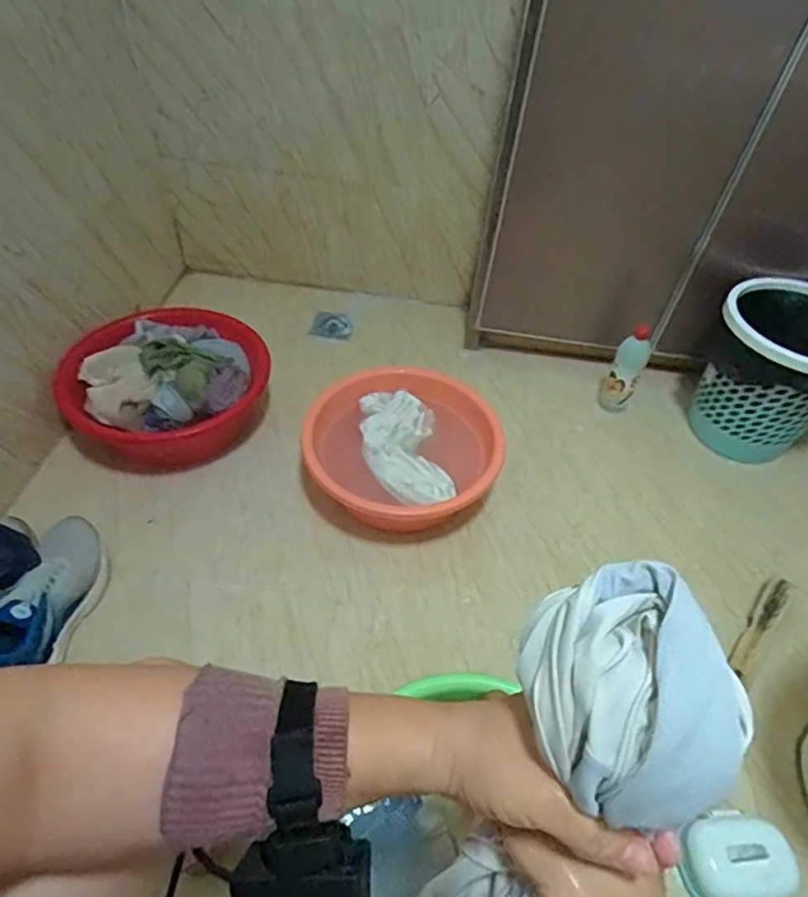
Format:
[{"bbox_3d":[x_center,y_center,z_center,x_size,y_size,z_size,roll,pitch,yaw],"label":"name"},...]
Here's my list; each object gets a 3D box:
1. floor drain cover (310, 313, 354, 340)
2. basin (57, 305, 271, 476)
[{"bbox_3d":[-0.173,-0.301,1.399,0.094,0.006,0.101,13,49,-8],"label":"floor drain cover"},{"bbox_3d":[-0.447,-0.124,1.133,0.360,0.148,0.334,1,49,-1],"label":"basin"}]

